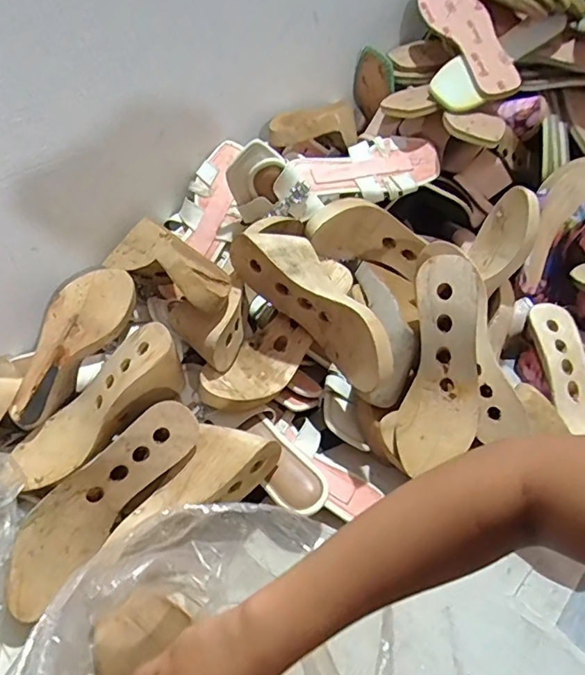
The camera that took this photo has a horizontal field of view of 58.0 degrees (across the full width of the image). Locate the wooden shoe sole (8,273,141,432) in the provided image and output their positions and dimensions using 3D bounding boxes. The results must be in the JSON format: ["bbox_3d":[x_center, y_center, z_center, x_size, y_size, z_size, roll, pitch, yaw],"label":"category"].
[{"bbox_3d":[-0.252,0.006,0.604,0.064,0.054,0.203,25,77,21],"label":"wooden shoe sole"}]

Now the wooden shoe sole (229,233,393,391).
[{"bbox_3d":[0.034,-0.038,0.591,0.079,0.080,0.222,-37,73,-29],"label":"wooden shoe sole"}]

